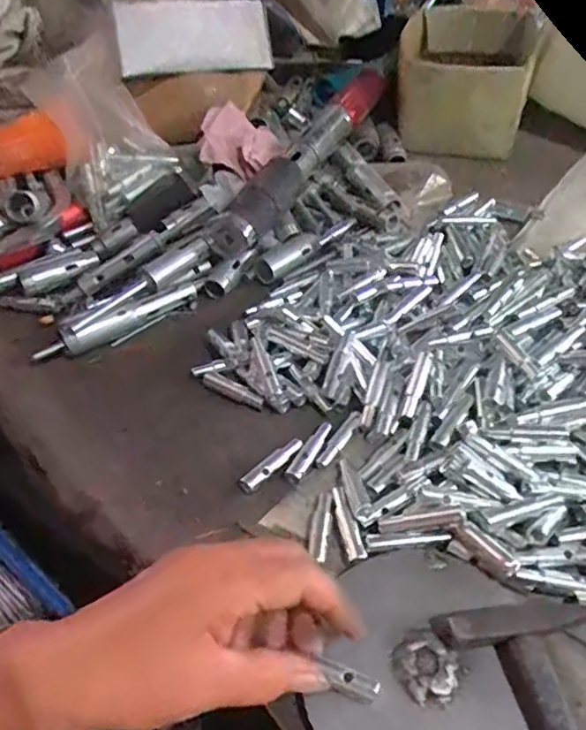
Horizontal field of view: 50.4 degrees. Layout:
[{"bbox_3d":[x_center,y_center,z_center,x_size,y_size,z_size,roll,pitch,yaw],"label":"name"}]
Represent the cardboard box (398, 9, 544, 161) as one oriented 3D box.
[{"bbox_3d":[0.185,-0.309,0.685,0.134,0.092,0.170,11,48,10],"label":"cardboard box"}]

